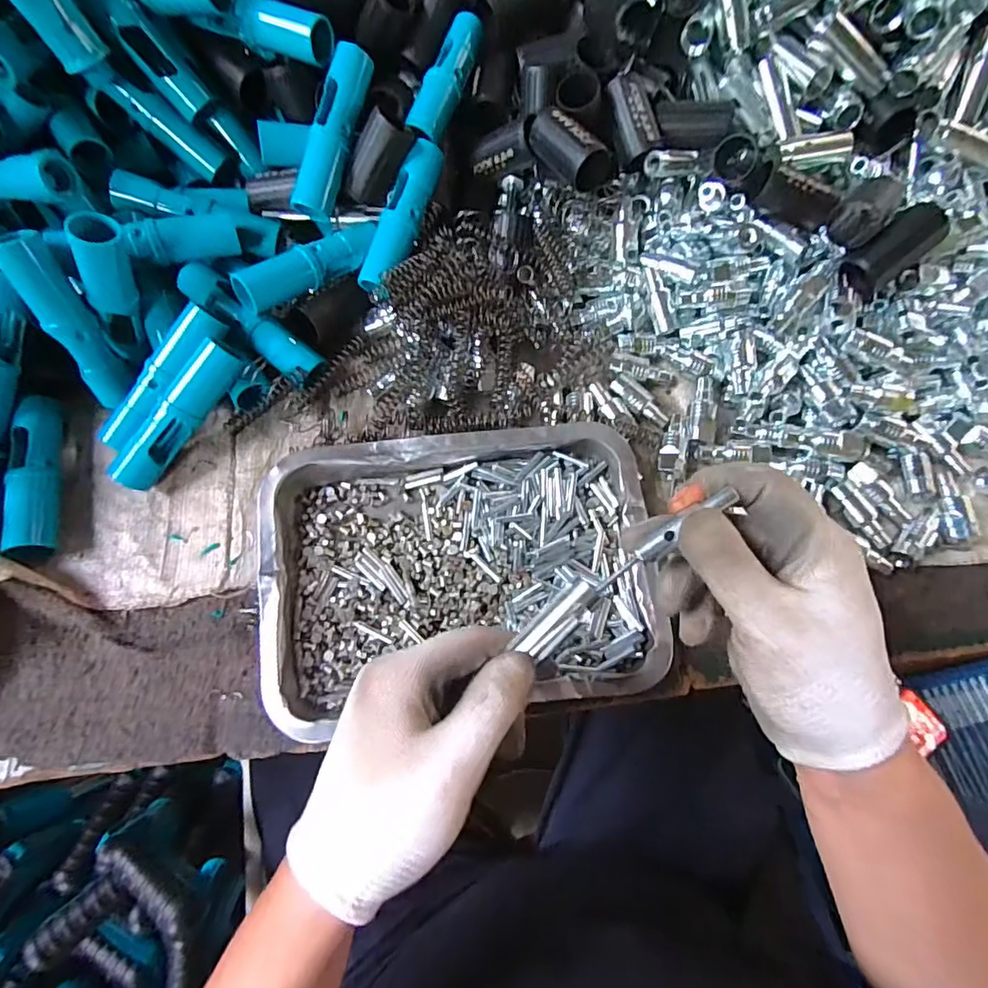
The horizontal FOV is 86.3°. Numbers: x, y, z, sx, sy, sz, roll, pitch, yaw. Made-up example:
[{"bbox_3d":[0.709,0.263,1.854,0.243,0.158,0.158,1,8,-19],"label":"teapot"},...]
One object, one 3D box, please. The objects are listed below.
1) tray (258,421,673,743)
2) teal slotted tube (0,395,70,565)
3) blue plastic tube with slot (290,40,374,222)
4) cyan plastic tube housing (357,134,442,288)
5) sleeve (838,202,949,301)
[{"bbox_3d":[-0.022,0.047,0.351,0.252,0.034,0.178,-8,71,-4],"label":"tray"},{"bbox_3d":[-0.321,-0.011,0.370,0.023,0.026,0.121,-13,71,-5],"label":"teal slotted tube"},{"bbox_3d":[-0.120,-0.271,0.395,0.026,0.025,0.121,21,97,6],"label":"blue plastic tube with slot"},{"bbox_3d":[-0.072,-0.215,0.407,0.030,0.027,0.119,24,89,8],"label":"cyan plastic tube housing"},{"bbox_3d":[0.283,-0.175,0.378,0.071,0.025,0.032,-43,73,22],"label":"sleeve"}]

